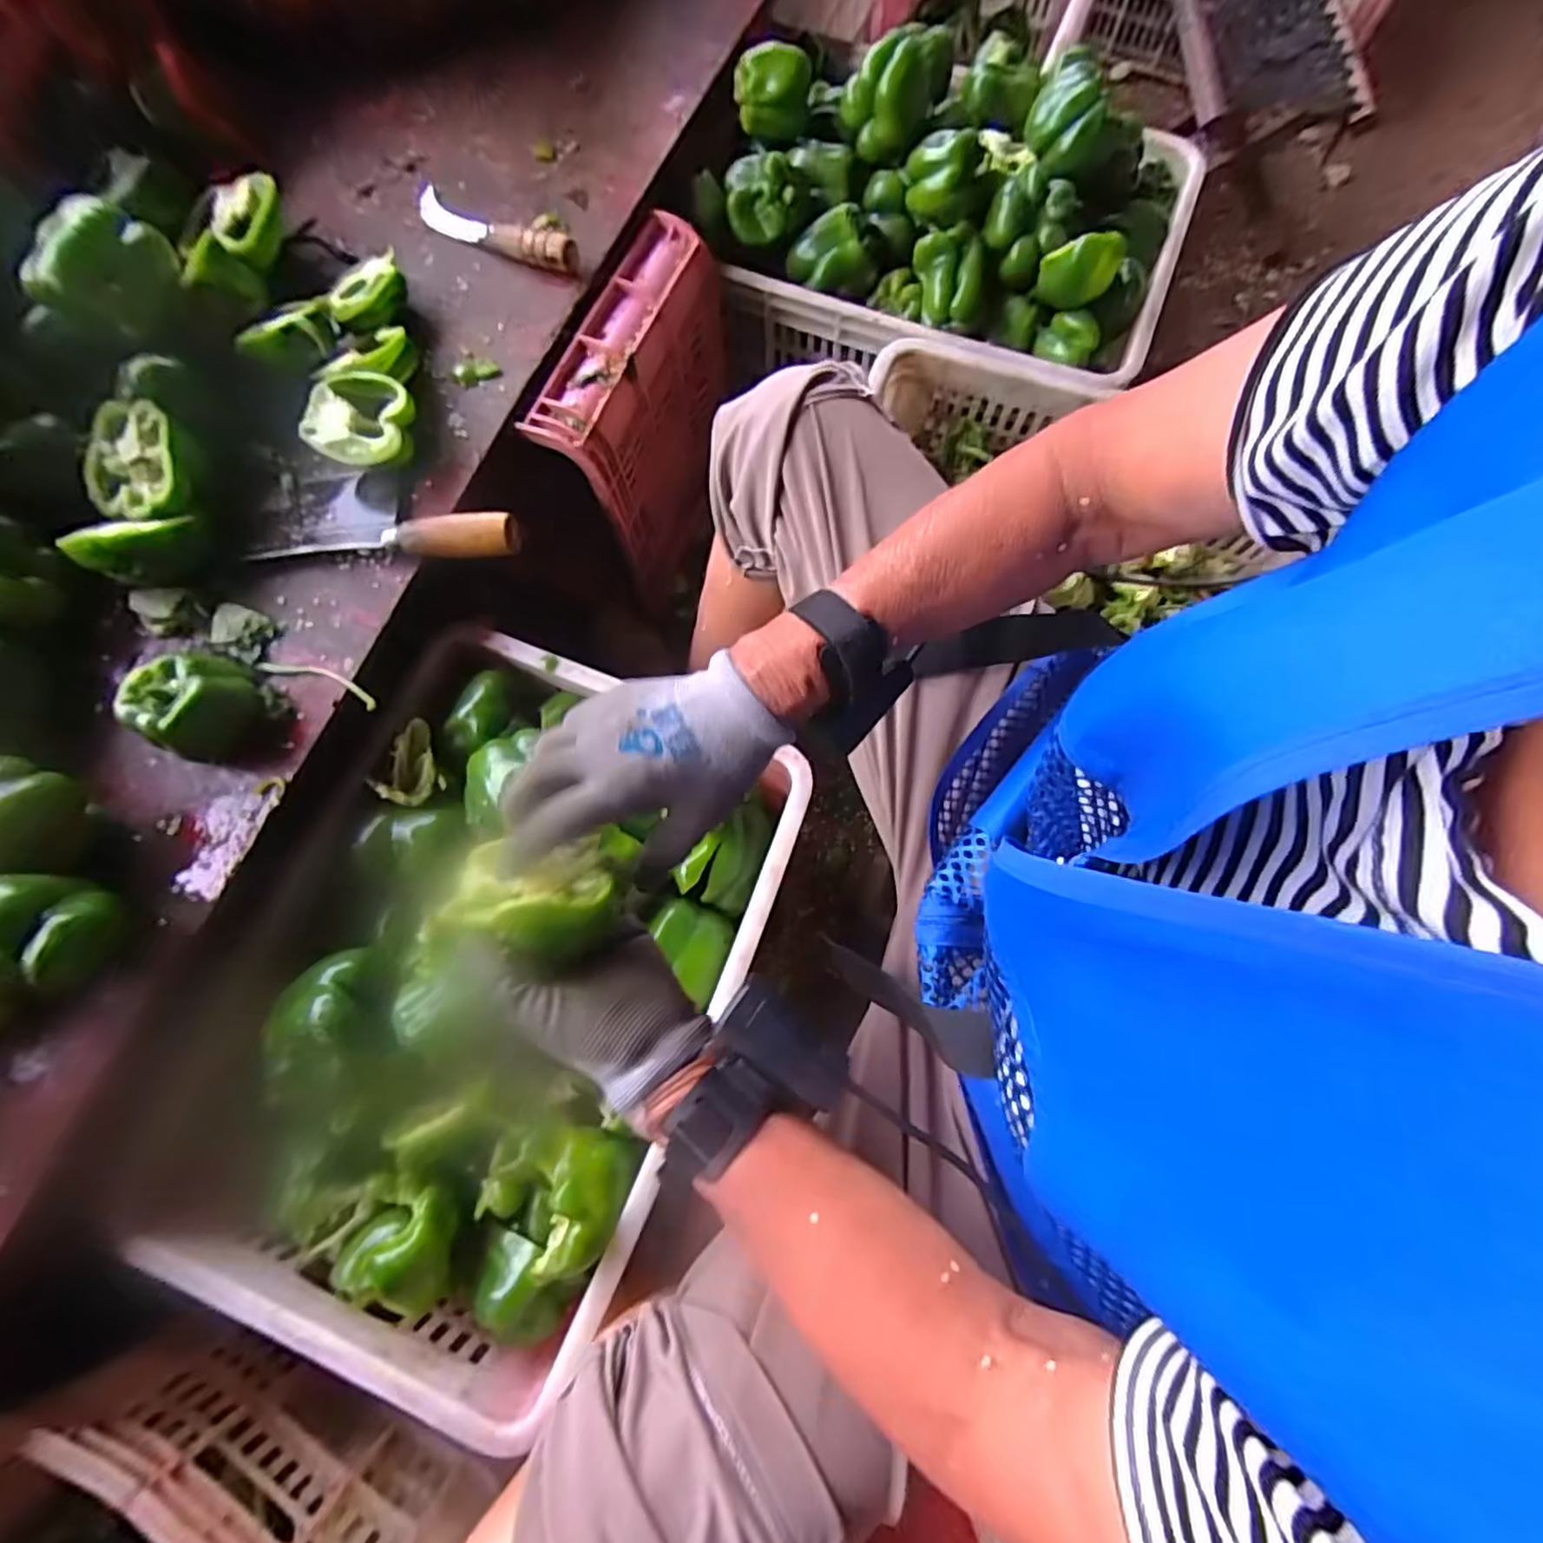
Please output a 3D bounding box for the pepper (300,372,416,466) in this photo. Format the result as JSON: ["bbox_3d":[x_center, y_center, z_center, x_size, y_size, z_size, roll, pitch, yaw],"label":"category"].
[{"bbox_3d":[-0.325,-0.274,0.531,0.077,0.046,0.068,19,76,5],"label":"pepper"}]

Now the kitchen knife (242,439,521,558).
[{"bbox_3d":[-0.314,-0.216,0.527,0.234,0.030,0.096,5,75,1],"label":"kitchen knife"}]

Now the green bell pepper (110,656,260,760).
[{"bbox_3d":[-0.408,-0.048,0.476,0.063,0.056,0.067,0,75,0],"label":"green bell pepper"}]

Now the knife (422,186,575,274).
[{"bbox_3d":[-0.253,-0.490,0.594,0.176,0.029,0.032,30,77,8],"label":"knife"}]

